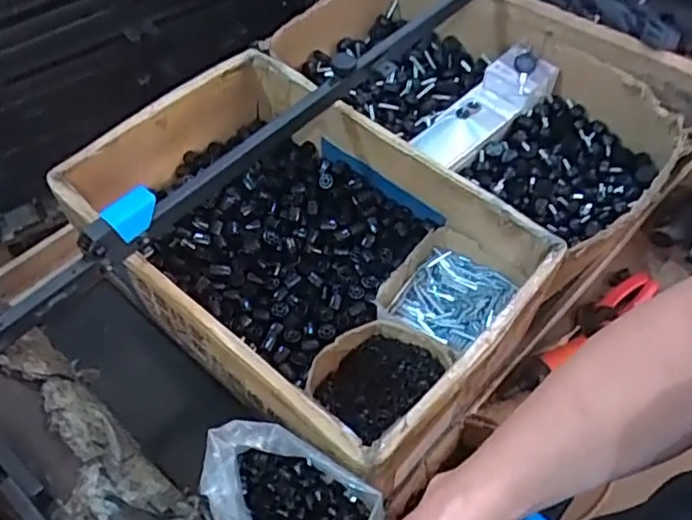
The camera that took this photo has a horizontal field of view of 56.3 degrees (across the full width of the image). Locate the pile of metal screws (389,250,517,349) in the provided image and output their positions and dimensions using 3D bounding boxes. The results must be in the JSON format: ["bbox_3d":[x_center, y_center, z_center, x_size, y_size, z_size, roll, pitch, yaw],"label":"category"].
[{"bbox_3d":[0.136,0.054,0.828,0.128,0.039,0.132,32,61,20],"label":"pile of metal screws"}]

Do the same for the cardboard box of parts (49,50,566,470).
[{"bbox_3d":[-0.059,-0.021,0.807,0.528,0.152,0.356,38,64,23],"label":"cardboard box of parts"}]

